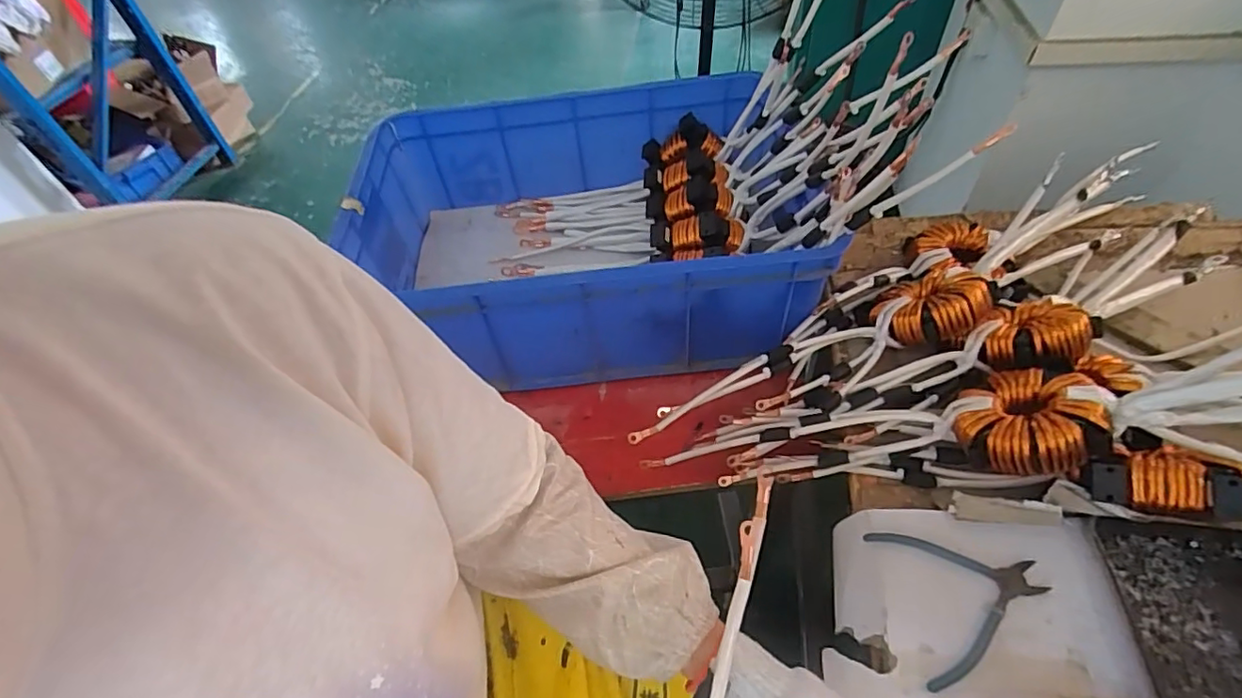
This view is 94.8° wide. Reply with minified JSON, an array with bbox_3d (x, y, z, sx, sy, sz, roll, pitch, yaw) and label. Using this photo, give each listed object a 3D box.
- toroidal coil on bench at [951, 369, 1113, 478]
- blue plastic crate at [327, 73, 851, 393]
[{"bbox_3d":[0.385,0.068,0.532,0.117,0.056,0.117,-24,22,11],"label":"toroidal coil on bench"},{"bbox_3d":[-0.063,-0.174,0.811,0.579,0.186,0.402,-6,51,1],"label":"blue plastic crate"}]

